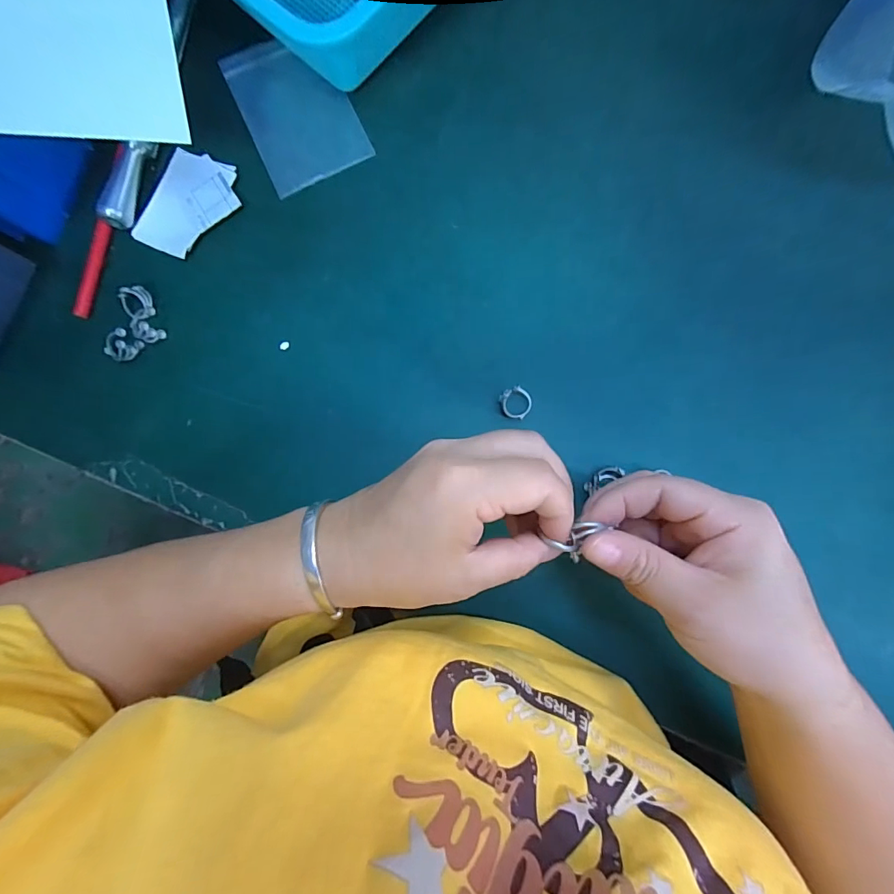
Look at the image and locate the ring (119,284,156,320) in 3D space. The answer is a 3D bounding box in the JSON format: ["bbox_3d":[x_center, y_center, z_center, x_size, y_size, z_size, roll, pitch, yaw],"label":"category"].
[{"bbox_3d":[-0.224,-0.104,0.324,0.020,0.008,0.024,-34,84,-2],"label":"ring"}]

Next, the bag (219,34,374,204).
[{"bbox_3d":[-0.113,-0.256,0.343,0.077,0.005,0.118,-25,85,-3],"label":"bag"}]

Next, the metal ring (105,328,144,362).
[{"bbox_3d":[-0.235,-0.073,0.326,0.019,0.016,0.022,41,86,5],"label":"metal ring"}]

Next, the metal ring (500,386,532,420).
[{"bbox_3d":[0.050,-0.031,0.319,0.021,0.007,0.023,0,84,2],"label":"metal ring"}]

